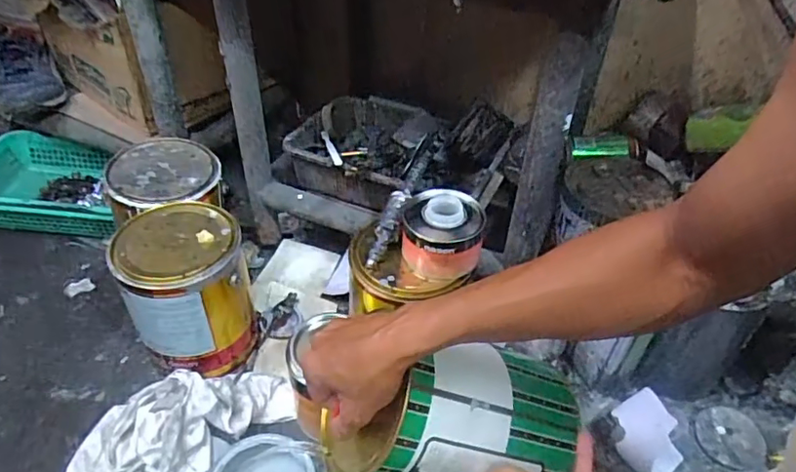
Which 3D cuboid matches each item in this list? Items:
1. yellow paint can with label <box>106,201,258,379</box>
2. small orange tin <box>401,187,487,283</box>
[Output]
[{"bbox_3d":[-0.292,0.078,0.786,0.157,0.196,0.159,-8,43,-13],"label":"yellow paint can with label"},{"bbox_3d":[0.054,-0.001,0.697,0.096,0.072,0.095,2,41,-2],"label":"small orange tin"}]

